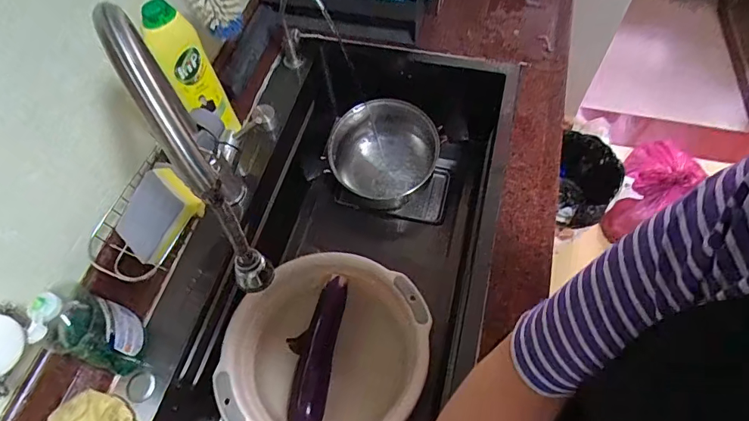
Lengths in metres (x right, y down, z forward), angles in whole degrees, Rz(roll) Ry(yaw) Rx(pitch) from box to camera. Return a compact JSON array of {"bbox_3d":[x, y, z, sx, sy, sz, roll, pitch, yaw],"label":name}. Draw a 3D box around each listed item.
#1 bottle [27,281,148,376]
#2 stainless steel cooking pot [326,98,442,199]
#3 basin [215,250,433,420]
[{"bbox_3d":[-0.350,0.131,0.542,0.086,0.160,0.074,15,62,11],"label":"bottle"},{"bbox_3d":[0.019,-0.118,0.904,0.213,0.105,0.184,6,80,-4],"label":"stainless steel cooking pot"},{"bbox_3d":[-0.081,0.226,0.720,0.295,0.103,0.294,-1,60,2],"label":"basin"}]

